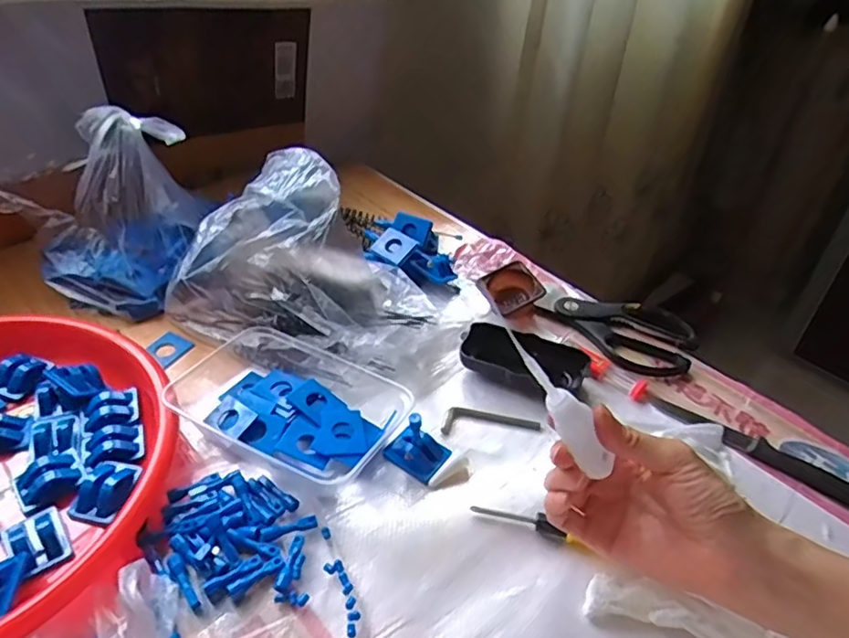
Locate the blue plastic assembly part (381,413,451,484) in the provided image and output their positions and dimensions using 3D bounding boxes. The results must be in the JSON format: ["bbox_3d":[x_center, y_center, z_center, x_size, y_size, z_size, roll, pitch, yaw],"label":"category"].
[{"bbox_3d":[-0.005,0.089,0.458,0.045,0.043,0.031,29,46,26],"label":"blue plastic assembly part"}]

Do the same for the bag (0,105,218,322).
[{"bbox_3d":[-0.289,-0.095,0.567,0.175,0.159,0.119,-22,47,-28],"label":"bag"}]

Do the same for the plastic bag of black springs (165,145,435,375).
[{"bbox_3d":[-0.104,-0.059,0.553,0.220,0.135,0.128,14,41,11],"label":"plastic bag of black springs"}]

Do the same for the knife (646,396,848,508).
[{"bbox_3d":[0.273,0.104,0.492,0.181,0.008,0.031,28,45,26],"label":"knife"}]

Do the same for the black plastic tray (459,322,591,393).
[{"bbox_3d":[0.084,0.037,0.532,0.104,0.024,0.049,18,42,16],"label":"black plastic tray"}]

